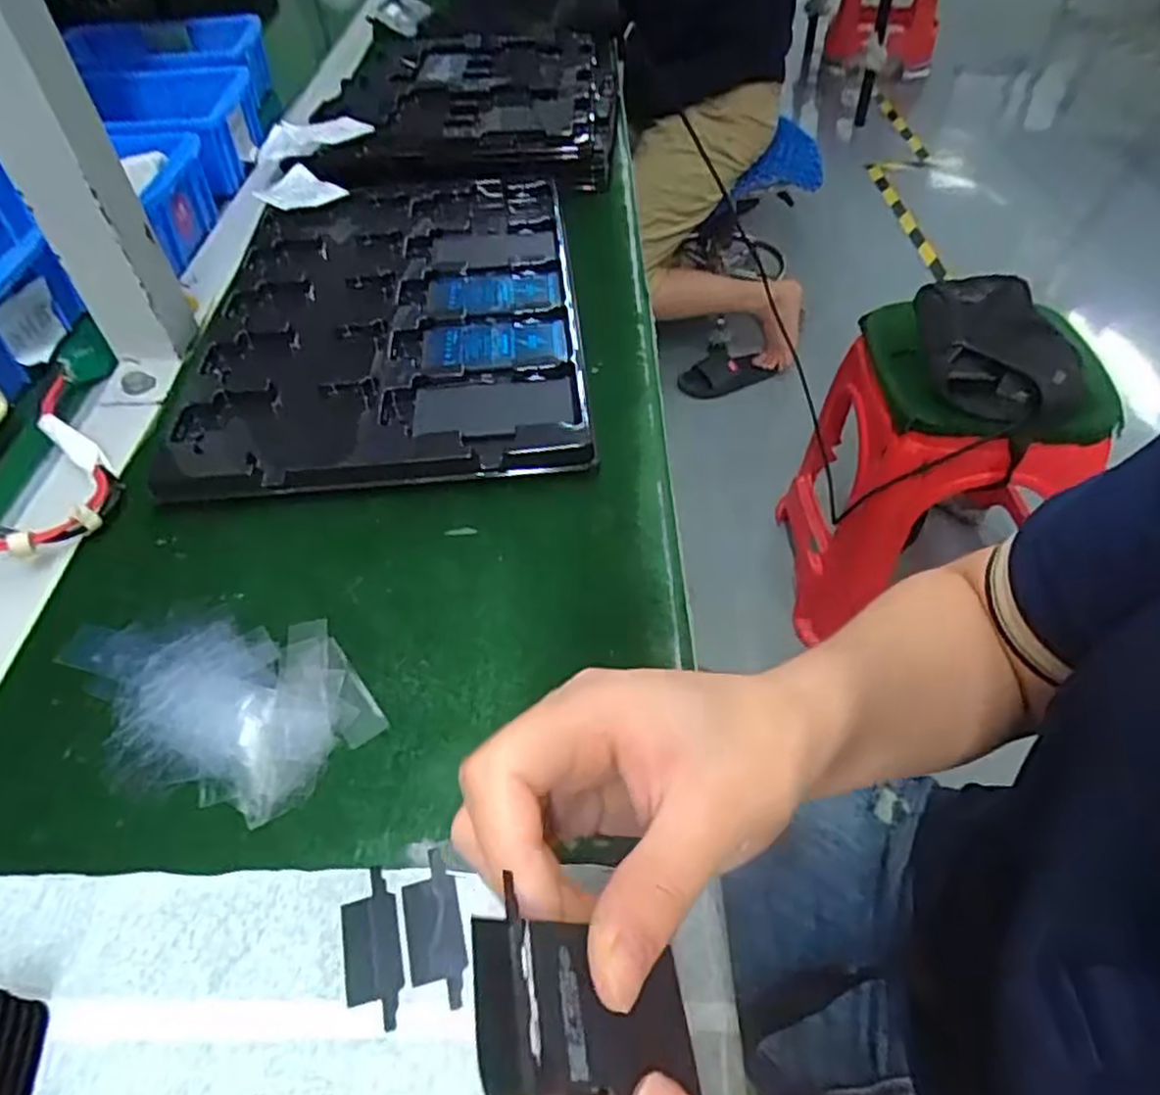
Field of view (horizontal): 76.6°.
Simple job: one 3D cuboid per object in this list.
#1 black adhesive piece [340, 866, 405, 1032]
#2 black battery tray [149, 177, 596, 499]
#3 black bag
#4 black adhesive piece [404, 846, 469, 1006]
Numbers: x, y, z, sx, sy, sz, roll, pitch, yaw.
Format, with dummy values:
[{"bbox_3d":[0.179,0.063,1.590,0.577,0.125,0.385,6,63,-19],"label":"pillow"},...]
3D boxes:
[{"bbox_3d":[-0.070,0.134,0.247,0.018,0.004,0.048,-15,52,-8],"label":"black adhesive piece"},{"bbox_3d":[-0.119,-0.153,0.477,0.226,0.023,0.312,-6,51,-1],"label":"black battery tray"},{"bbox_3d":[0.507,-0.247,0.912,0.146,0.062,0.250,-2,47,0],"label":"black bag"},{"bbox_3d":[-0.050,0.129,0.251,0.019,0.004,0.048,-15,52,-8],"label":"black adhesive piece"}]

